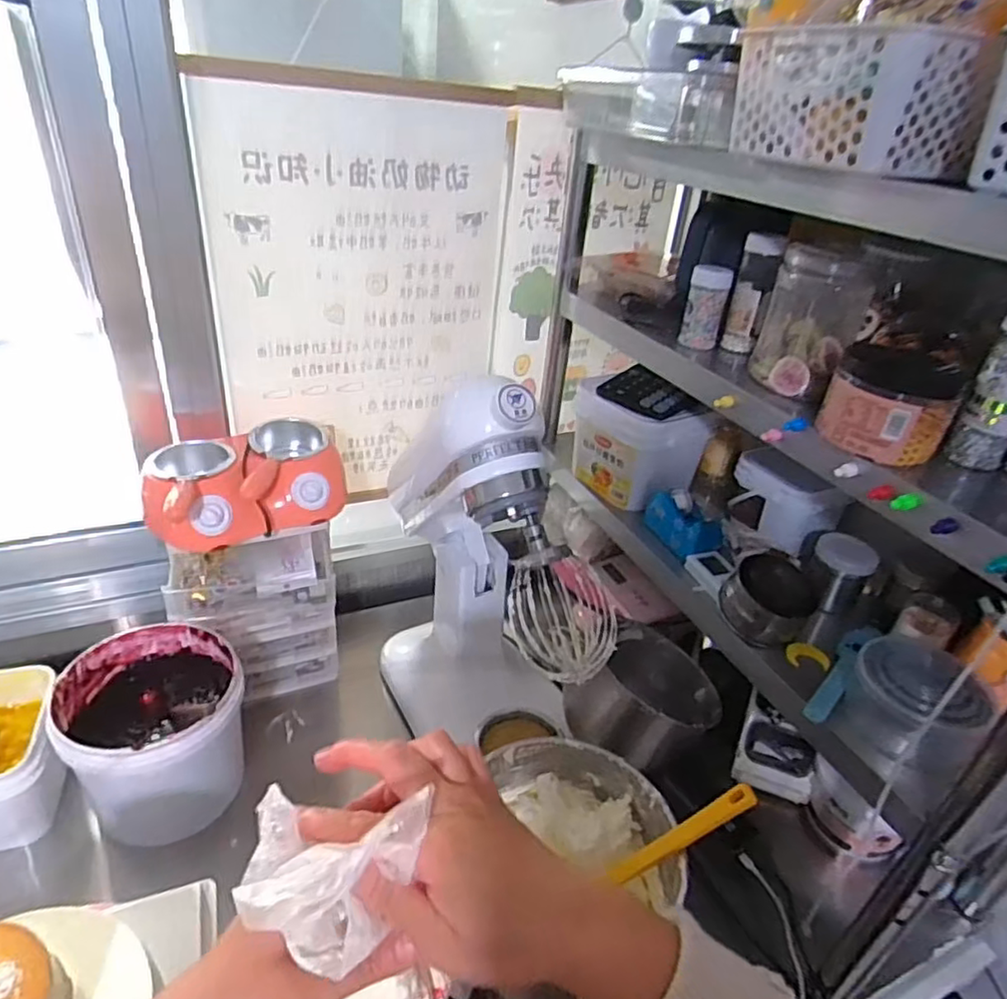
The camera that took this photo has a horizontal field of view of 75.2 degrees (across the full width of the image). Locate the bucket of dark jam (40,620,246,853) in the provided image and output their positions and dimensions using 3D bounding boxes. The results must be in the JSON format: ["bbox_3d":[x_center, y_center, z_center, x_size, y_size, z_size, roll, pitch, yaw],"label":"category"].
[{"bbox_3d":[-0.417,0.280,0.792,0.187,0.158,0.213,-17,39,-33],"label":"bucket of dark jam"}]

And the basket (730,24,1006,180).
[{"bbox_3d":[0.286,-0.328,0.541,0.106,0.089,0.172,-10,35,-25],"label":"basket"}]

